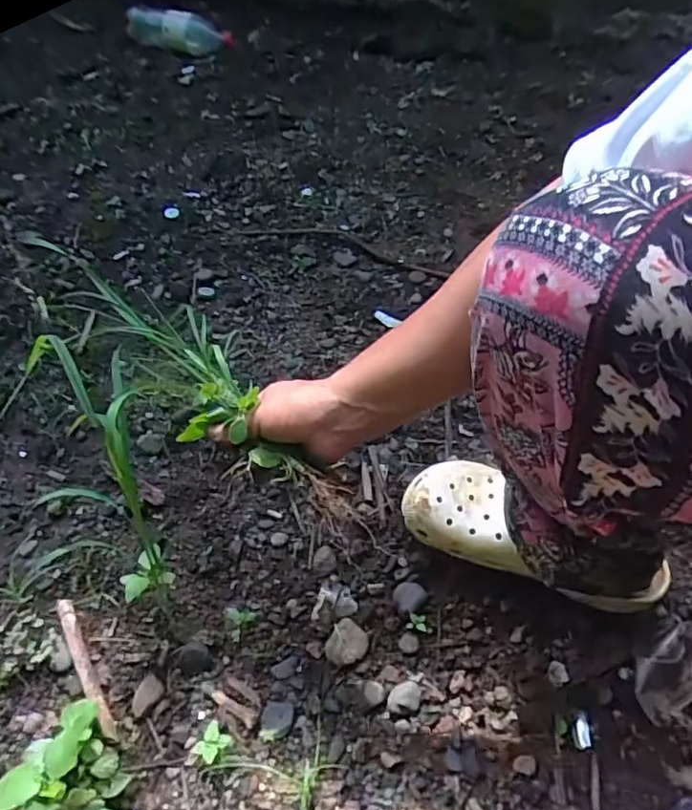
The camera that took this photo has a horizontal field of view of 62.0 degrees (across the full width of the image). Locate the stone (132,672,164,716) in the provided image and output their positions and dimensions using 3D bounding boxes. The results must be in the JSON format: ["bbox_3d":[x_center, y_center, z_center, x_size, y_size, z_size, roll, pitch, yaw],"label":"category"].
[{"bbox_3d":[-0.191,0.276,0.548,0.023,0.004,0.034,33,60,24],"label":"stone"}]

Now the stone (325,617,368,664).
[{"bbox_3d":[0.001,0.238,0.575,0.039,0.014,0.041,-1,52,1],"label":"stone"}]

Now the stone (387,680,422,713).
[{"bbox_3d":[0.055,0.275,0.544,0.031,0.010,0.026,0,52,2],"label":"stone"}]

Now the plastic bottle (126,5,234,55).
[{"bbox_3d":[-0.409,-0.942,1.441,0.296,0.076,0.076,14,54,13],"label":"plastic bottle"}]

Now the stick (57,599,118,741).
[{"bbox_3d":[-0.251,0.252,0.554,0.017,0.015,0.140,-27,56,-18],"label":"stick"}]

